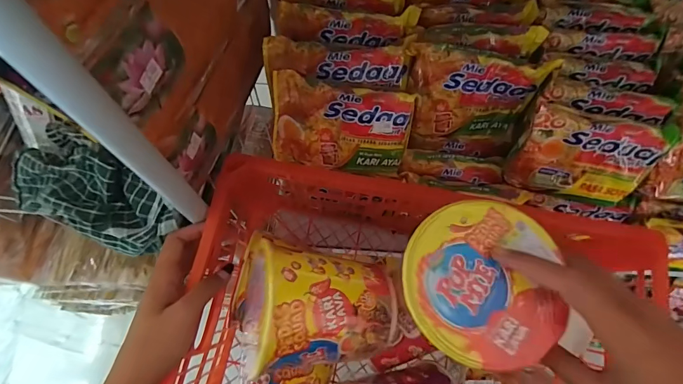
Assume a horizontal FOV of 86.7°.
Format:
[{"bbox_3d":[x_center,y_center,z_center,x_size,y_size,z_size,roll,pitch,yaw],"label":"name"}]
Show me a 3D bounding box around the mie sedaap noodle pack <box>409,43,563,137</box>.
[{"bbox_3d":[0.144,-0.111,0.402,0.135,0.099,0.030,6,41,3],"label":"mie sedaap noodle pack"}]

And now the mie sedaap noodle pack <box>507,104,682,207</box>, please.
[{"bbox_3d":[0.248,-0.038,0.374,0.129,0.097,0.032,12,42,4],"label":"mie sedaap noodle pack"}]

